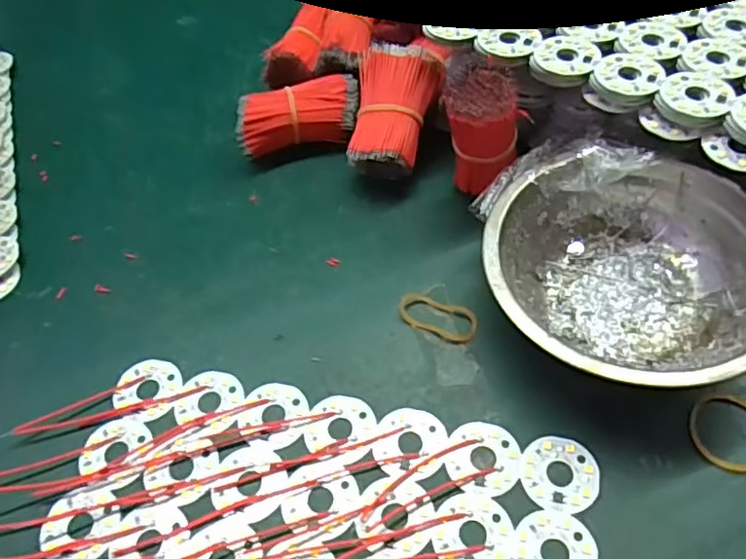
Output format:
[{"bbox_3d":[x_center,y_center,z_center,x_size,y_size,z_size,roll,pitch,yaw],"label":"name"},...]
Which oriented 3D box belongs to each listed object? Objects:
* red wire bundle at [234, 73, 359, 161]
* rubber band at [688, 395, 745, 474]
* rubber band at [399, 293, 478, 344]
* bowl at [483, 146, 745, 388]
[{"bbox_3d":[-0.043,-0.094,0.364,0.073,0.036,0.032,-15,55,-7],"label":"red wire bundle"},{"bbox_3d":[0.149,0.063,0.252,0.033,0.004,0.033,-2,54,2],"label":"rubber band"},{"bbox_3d":[0.031,0.018,0.294,0.038,0.005,0.019,16,57,15],"label":"rubber band"},{"bbox_3d":[0.114,-0.001,0.275,0.121,0.046,0.117,-2,54,2],"label":"bowl"}]

